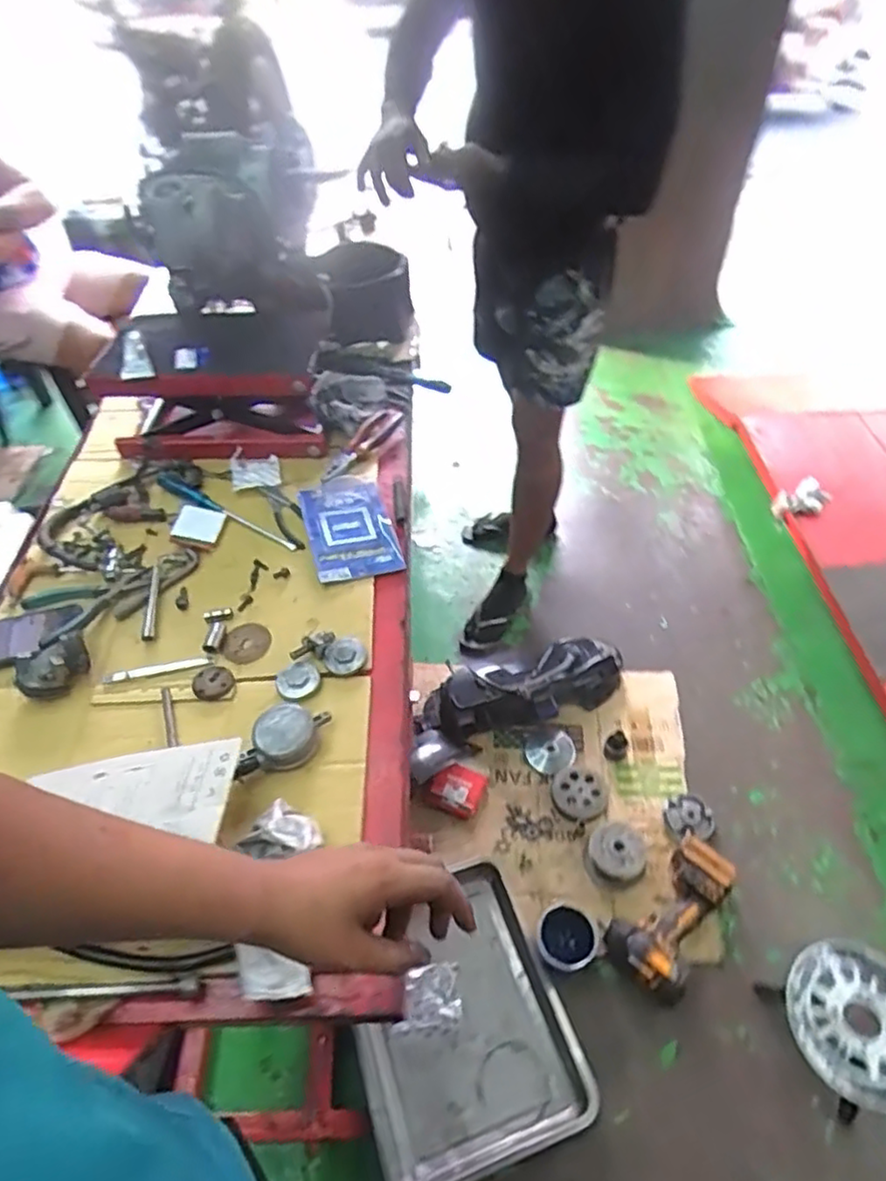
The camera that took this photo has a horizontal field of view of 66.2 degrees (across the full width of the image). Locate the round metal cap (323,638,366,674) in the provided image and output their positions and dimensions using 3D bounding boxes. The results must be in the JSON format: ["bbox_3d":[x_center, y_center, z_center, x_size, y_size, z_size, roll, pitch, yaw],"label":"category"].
[{"bbox_3d":[-0.126,0.086,0.875,0.053,0.022,0.047,-19,50,-13],"label":"round metal cap"}]

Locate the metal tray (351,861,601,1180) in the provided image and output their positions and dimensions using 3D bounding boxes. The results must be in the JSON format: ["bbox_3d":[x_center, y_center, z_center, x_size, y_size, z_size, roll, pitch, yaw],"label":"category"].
[{"bbox_3d":[0.025,0.730,1.172,0.349,0.064,0.430,-17,48,-11],"label":"metal tray"}]

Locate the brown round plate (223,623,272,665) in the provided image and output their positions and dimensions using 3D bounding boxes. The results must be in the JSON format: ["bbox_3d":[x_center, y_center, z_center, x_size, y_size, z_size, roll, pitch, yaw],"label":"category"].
[{"bbox_3d":[-0.260,0.068,0.900,0.060,0.005,0.064,-2,48,2],"label":"brown round plate"}]

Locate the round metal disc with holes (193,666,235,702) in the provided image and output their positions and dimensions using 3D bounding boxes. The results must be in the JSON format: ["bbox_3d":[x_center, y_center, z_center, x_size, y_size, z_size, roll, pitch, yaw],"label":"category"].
[{"bbox_3d":[-0.292,0.117,0.865,0.048,0.010,0.046,-2,48,2],"label":"round metal disc with holes"}]

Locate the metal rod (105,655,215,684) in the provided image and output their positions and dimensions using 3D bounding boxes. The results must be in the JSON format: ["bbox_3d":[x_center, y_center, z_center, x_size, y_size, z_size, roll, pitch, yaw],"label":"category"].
[{"bbox_3d":[-0.369,0.100,0.879,0.138,0.006,0.019,-10,49,-5],"label":"metal rod"}]

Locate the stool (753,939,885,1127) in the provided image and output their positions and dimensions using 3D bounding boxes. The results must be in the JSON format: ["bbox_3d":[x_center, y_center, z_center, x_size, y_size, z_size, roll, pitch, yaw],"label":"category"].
[{"bbox_3d":[0.656,0.707,1.097,0.217,0.130,0.215,-2,48,2],"label":"stool"}]

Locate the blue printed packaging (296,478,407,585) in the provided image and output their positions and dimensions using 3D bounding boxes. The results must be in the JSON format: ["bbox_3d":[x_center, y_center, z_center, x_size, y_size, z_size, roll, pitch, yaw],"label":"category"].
[{"bbox_3d":[-0.144,-0.098,1.034,0.122,0.015,0.221,-15,49,-10],"label":"blue printed packaging"}]

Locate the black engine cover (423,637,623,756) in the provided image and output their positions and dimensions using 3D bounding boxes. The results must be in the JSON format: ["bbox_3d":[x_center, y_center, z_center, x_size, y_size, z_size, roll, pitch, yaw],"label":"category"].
[{"bbox_3d":[0.214,0.227,1.582,0.435,0.120,0.187,-16,50,-11],"label":"black engine cover"}]

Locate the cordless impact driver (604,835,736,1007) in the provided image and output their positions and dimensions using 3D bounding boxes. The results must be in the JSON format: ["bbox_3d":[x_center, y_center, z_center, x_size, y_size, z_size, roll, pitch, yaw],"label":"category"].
[{"bbox_3d":[0.429,0.597,1.242,0.267,0.094,0.168,-34,55,-24],"label":"cordless impact driver"}]

